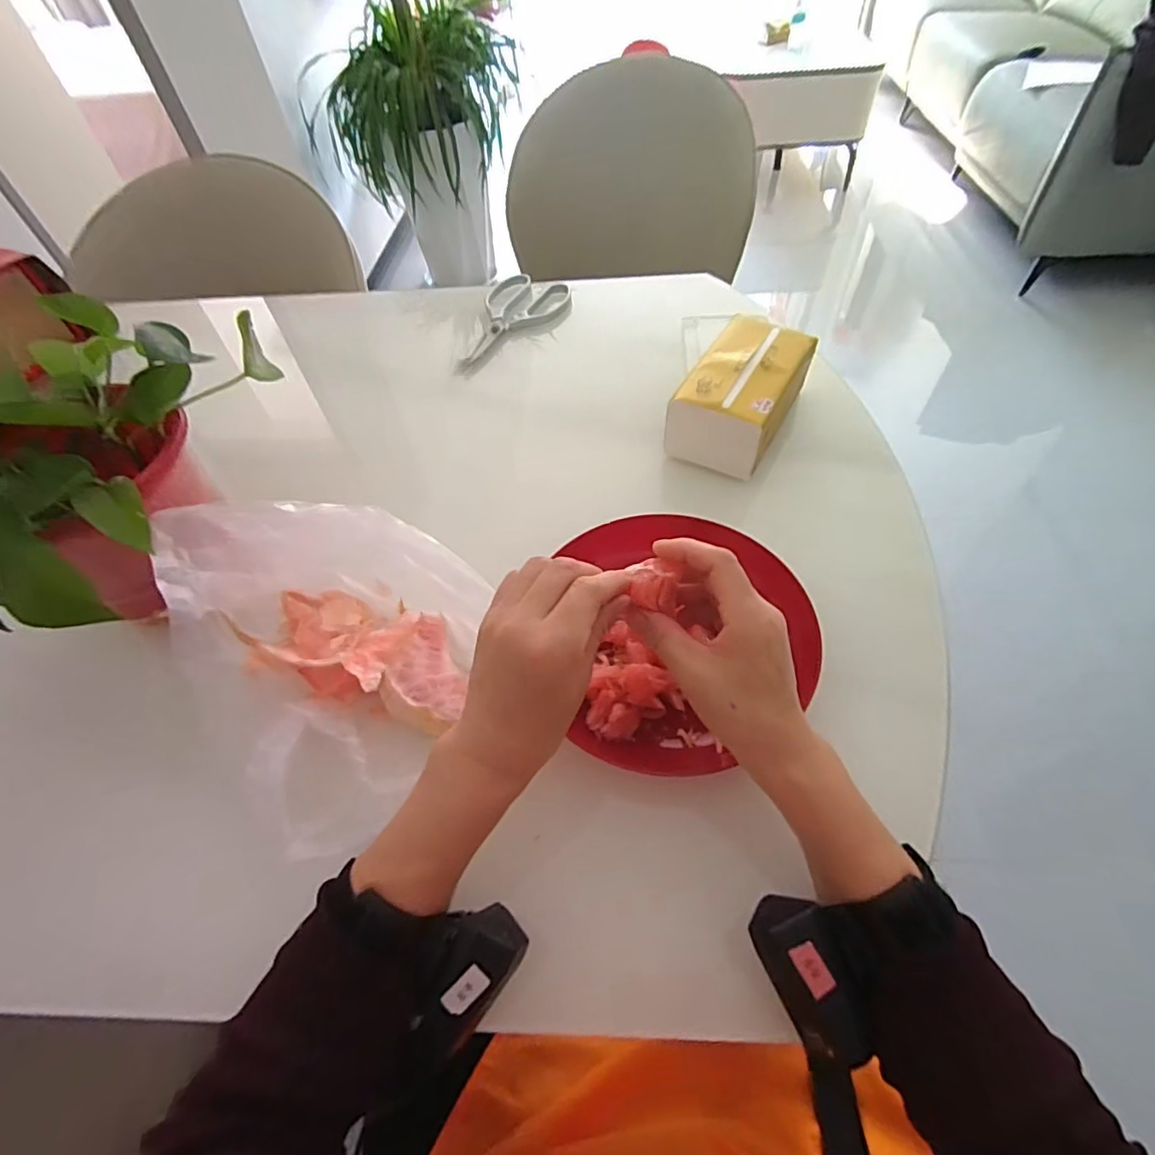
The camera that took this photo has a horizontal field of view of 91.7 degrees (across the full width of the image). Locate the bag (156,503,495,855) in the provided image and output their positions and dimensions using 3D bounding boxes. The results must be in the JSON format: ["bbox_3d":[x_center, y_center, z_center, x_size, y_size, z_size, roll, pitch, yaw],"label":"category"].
[{"bbox_3d":[-0.177,0.037,0.399,0.219,0.108,0.206,36,64,26],"label":"bag"}]

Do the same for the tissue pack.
[{"bbox_3d":[0.160,-0.178,0.545,0.092,0.071,0.154,25,60,21],"label":"tissue pack"}]

